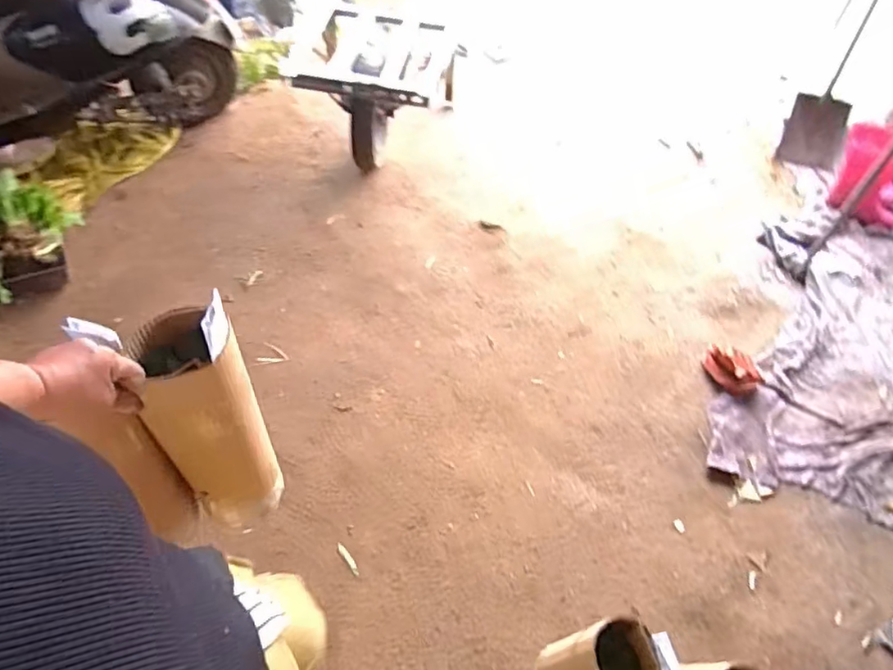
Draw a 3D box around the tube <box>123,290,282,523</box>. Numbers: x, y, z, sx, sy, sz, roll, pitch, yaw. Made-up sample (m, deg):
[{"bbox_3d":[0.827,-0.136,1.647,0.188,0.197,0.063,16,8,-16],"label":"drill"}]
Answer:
[{"bbox_3d":[-0.286,0.113,0.721,0.111,0.352,0.108,0,41,-1],"label":"tube"}]

